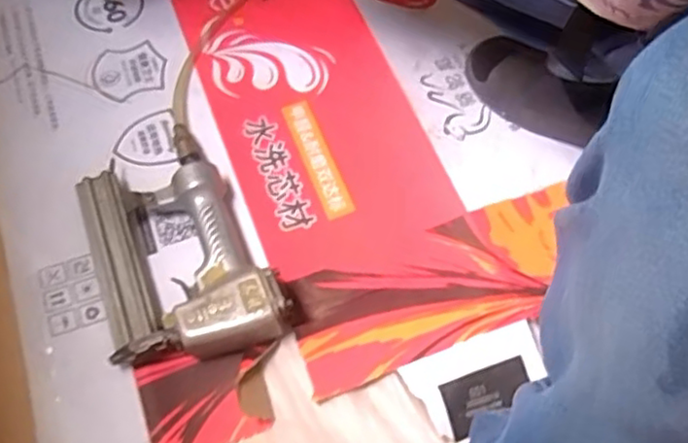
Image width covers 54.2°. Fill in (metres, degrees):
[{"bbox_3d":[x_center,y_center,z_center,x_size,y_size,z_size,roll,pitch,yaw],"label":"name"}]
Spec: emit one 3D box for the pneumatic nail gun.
[{"bbox_3d":[-0.170,0.022,0.679,0.164,0.061,0.245,-18,64,-8],"label":"pneumatic nail gun"}]

